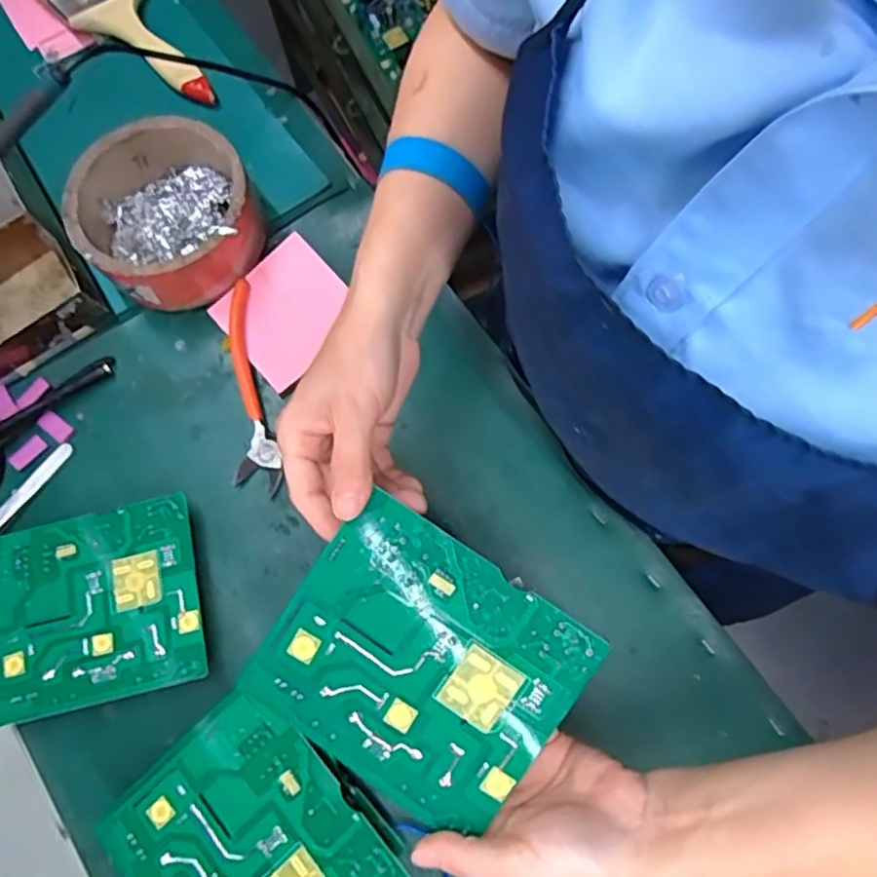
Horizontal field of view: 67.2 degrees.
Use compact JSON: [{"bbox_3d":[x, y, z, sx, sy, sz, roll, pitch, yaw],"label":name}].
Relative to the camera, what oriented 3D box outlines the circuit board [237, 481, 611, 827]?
[{"bbox_3d":[-0.010,0.103,0.303,0.130,0.004,0.113,35,92,4],"label":"circuit board"}]

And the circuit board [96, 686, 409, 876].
[{"bbox_3d":[-0.102,0.217,0.348,0.113,0.004,0.135,-41,74,-8],"label":"circuit board"}]

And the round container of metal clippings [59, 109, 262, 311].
[{"bbox_3d":[-0.189,-0.156,0.465,0.115,0.054,0.115,0,75,1],"label":"round container of metal clippings"}]

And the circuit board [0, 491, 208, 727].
[{"bbox_3d":[-0.214,0.103,0.406,0.131,0.004,0.113,-13,74,-3],"label":"circuit board"}]

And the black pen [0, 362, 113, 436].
[{"bbox_3d":[-0.292,-0.011,0.449,0.147,0.015,0.013,-35,77,-8],"label":"black pen"}]

